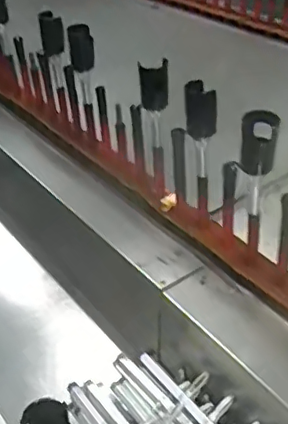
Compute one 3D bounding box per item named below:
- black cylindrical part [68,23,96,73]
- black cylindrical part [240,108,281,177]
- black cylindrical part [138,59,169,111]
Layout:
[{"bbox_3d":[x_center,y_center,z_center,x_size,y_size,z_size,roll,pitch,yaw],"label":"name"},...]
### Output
[{"bbox_3d":[-0.105,-0.279,0.997,0.039,0.086,0.043,-12,39,-9],"label":"black cylindrical part"},{"bbox_3d":[0.137,-0.082,0.682,0.039,0.072,0.036,-3,38,3],"label":"black cylindrical part"},{"bbox_3d":[0.015,-0.180,0.834,0.040,0.071,0.040,-2,38,4],"label":"black cylindrical part"}]

